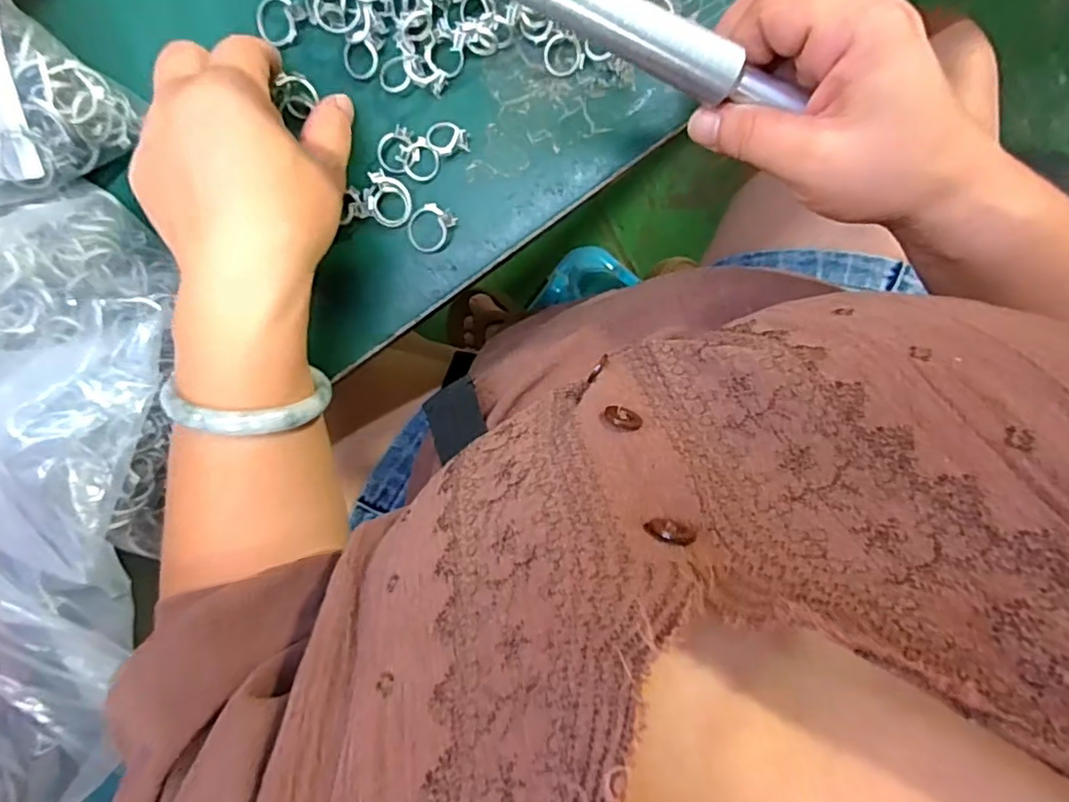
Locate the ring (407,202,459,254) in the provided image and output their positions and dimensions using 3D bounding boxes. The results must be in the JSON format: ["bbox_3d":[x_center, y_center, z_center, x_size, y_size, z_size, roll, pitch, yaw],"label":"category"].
[{"bbox_3d":[-0.054,-0.088,0.297,0.020,0.010,0.025,35,99,-2],"label":"ring"}]

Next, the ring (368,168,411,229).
[{"bbox_3d":[-0.073,-0.101,0.297,0.021,0.005,0.025,10,121,-1],"label":"ring"}]

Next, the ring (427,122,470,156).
[{"bbox_3d":[-0.043,-0.130,0.290,0.020,0.010,0.016,-10,98,4],"label":"ring"}]

